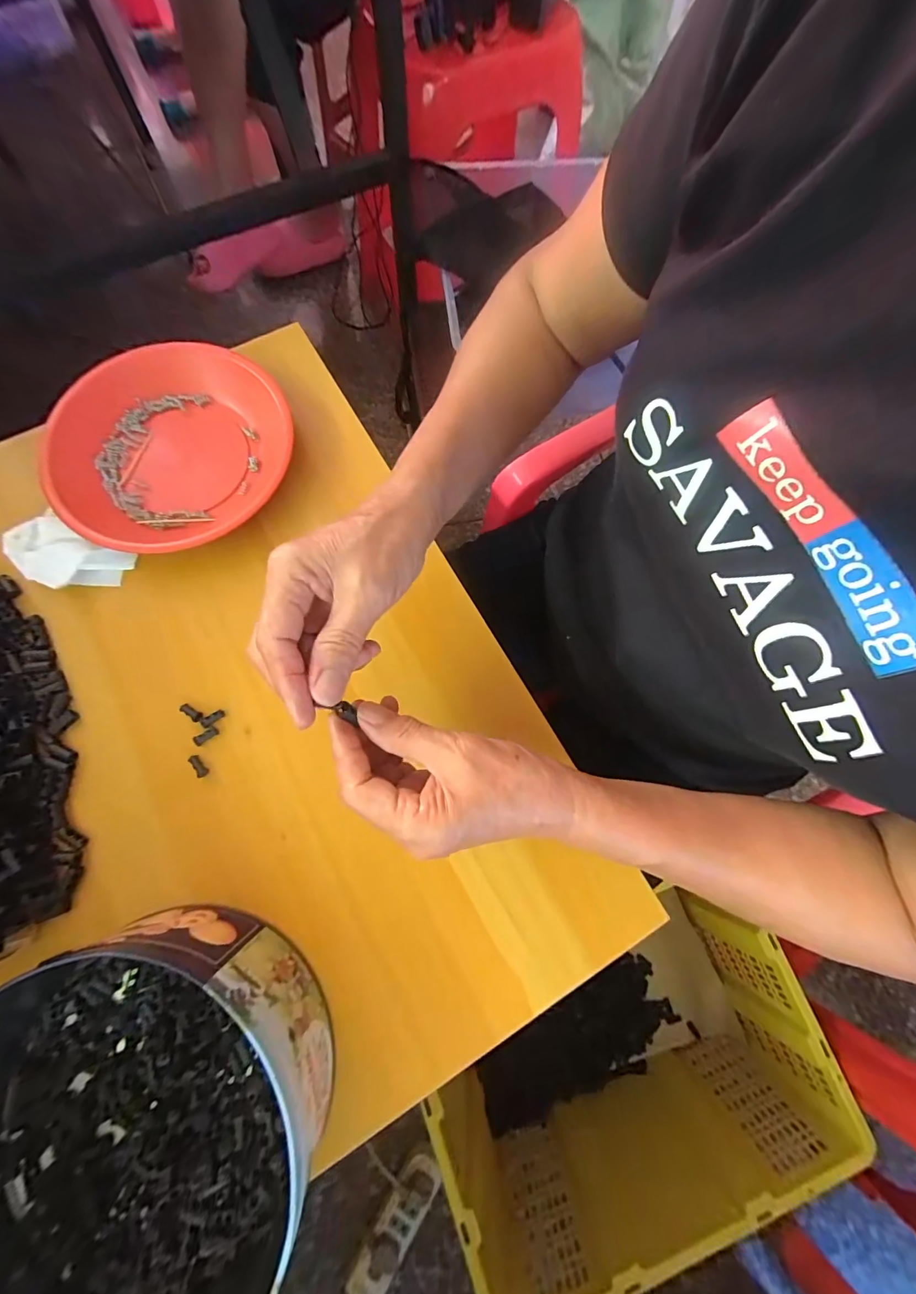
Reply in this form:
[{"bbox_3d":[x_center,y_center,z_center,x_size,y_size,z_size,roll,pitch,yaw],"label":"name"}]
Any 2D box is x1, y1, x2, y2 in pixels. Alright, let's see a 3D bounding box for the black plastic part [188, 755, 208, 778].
[{"bbox_3d":[-0.187,0.086,0.317,0.008,0.004,0.017,-40,80,-11],"label":"black plastic part"}]

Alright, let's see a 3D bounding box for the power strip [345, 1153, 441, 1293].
[{"bbox_3d":[-0.092,0.857,0.651,0.060,0.046,0.178,31,76,6],"label":"power strip"}]

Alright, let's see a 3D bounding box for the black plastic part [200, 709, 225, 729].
[{"bbox_3d":[-0.182,0.053,0.327,0.017,0.004,0.007,-32,78,-10],"label":"black plastic part"}]

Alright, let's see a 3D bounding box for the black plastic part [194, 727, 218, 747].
[{"bbox_3d":[-0.185,0.065,0.323,0.017,0.004,0.007,-34,79,-10],"label":"black plastic part"}]

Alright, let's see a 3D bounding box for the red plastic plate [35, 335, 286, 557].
[{"bbox_3d":[-0.233,-0.168,0.371,0.180,0.039,0.188,0,75,-2],"label":"red plastic plate"}]

